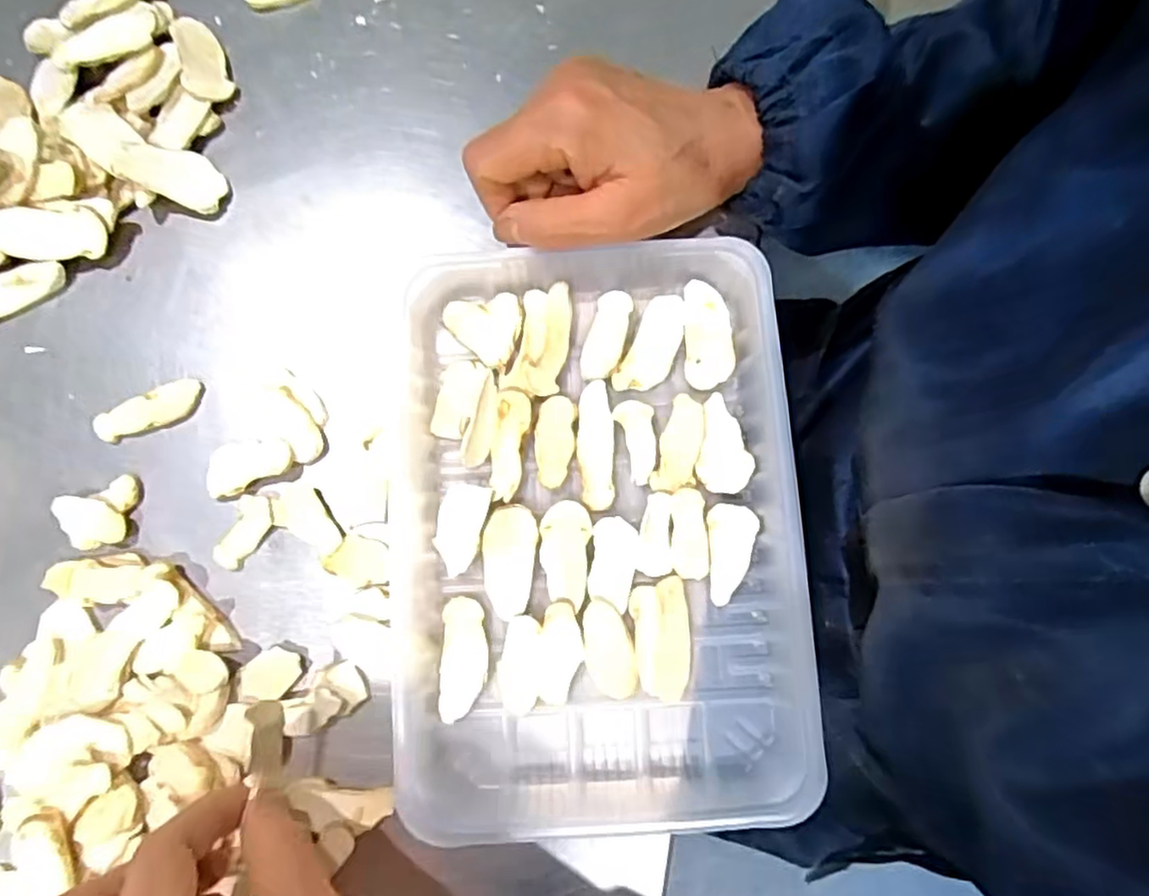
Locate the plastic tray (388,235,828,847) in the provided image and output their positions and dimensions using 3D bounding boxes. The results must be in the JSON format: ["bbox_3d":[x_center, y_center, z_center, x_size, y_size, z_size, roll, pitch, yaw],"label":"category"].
[{"bbox_3d":[0.008,0.030,0.280,0.165,0.024,0.231,-4,79,1],"label":"plastic tray"}]

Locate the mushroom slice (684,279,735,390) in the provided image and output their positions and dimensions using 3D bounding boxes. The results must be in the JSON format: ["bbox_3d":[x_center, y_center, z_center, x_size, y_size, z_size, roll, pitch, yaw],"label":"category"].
[{"bbox_3d":[0.060,-0.052,0.298,0.021,0.004,0.048,-3,79,1],"label":"mushroom slice"}]

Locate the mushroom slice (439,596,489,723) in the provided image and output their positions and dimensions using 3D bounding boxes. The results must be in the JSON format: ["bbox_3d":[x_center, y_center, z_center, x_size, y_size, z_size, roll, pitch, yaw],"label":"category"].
[{"bbox_3d":[-0.045,0.086,0.274,0.019,0.004,0.048,1,79,2],"label":"mushroom slice"}]

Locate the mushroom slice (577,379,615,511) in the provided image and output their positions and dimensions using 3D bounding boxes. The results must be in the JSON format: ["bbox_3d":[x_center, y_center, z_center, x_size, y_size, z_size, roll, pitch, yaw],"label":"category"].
[{"bbox_3d":[0.009,-0.002,0.288,0.015,0.004,0.055,-1,79,1],"label":"mushroom slice"}]

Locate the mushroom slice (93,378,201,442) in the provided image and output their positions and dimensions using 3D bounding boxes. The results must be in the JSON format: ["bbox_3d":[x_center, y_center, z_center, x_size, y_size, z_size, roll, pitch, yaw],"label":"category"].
[{"bbox_3d":[-0.193,-0.017,0.302,0.048,0.004,0.016,-23,80,-3],"label":"mushroom slice"}]

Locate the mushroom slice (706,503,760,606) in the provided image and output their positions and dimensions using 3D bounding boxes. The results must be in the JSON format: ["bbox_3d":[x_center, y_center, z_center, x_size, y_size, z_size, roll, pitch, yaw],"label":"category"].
[{"bbox_3d":[0.067,0.044,0.280,0.021,0.004,0.040,-2,79,1],"label":"mushroom slice"}]

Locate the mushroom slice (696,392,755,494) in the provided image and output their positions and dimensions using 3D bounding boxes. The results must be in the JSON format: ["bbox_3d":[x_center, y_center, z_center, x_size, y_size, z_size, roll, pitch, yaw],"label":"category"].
[{"bbox_3d":[0.066,-0.002,0.290,0.023,0.004,0.042,9,80,3],"label":"mushroom slice"}]

